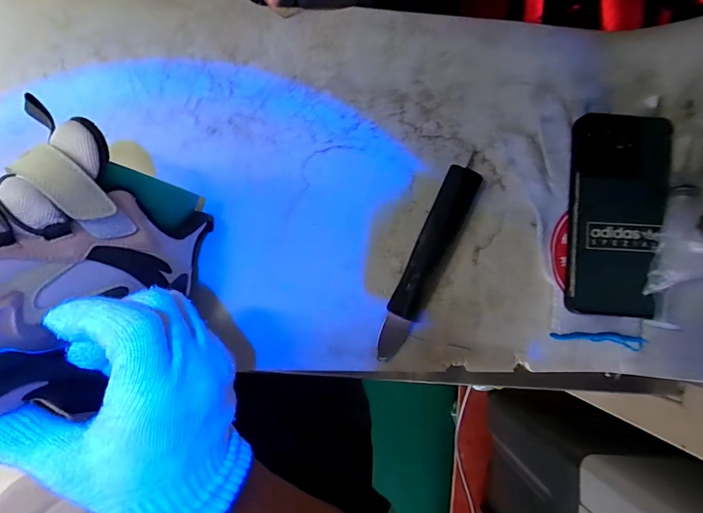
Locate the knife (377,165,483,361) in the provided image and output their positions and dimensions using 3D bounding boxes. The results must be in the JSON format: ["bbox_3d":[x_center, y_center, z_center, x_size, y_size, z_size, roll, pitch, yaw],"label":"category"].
[{"bbox_3d":[0.061,0.005,0.338,0.029,0.013,0.165,25,87,-6],"label":"knife"}]

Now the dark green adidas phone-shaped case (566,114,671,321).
[{"bbox_3d":[0.217,-0.034,0.334,0.072,0.013,0.162,4,86,10],"label":"dark green adidas phone-shaped case"}]

